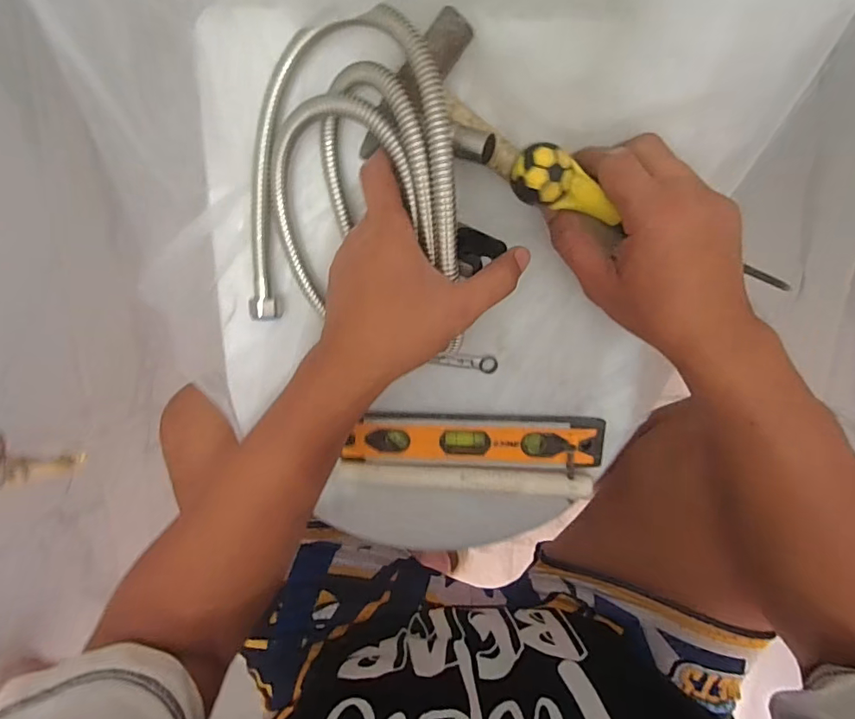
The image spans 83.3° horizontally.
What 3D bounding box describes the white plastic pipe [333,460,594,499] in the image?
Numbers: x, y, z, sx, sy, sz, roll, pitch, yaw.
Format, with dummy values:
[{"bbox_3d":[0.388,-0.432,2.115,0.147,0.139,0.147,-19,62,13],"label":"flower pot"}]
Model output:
[{"bbox_3d":[0.029,0.098,0.406,0.209,0.019,0.019,3,89,6],"label":"white plastic pipe"}]

